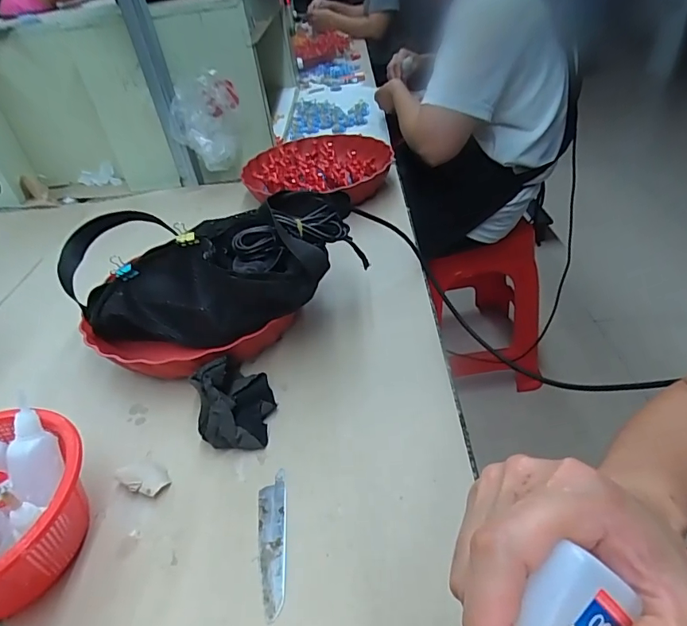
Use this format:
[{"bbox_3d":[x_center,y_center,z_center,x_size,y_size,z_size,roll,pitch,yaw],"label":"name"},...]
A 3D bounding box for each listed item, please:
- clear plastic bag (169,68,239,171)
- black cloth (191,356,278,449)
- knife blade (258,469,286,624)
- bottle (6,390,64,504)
[{"bbox_3d":[-0.232,-0.323,0.800,0.114,0.137,0.063,-18,39,-12],"label":"clear plastic bag"},{"bbox_3d":[-0.098,0.074,0.417,0.065,0.051,0.090,-16,40,-9],"label":"black cloth"},{"bbox_3d":[-0.052,0.161,0.336,0.021,0.004,0.104,-9,38,0],"label":"knife blade"},{"bbox_3d":[-0.232,0.102,0.350,0.028,0.026,0.079,-14,81,-16],"label":"bottle"}]

